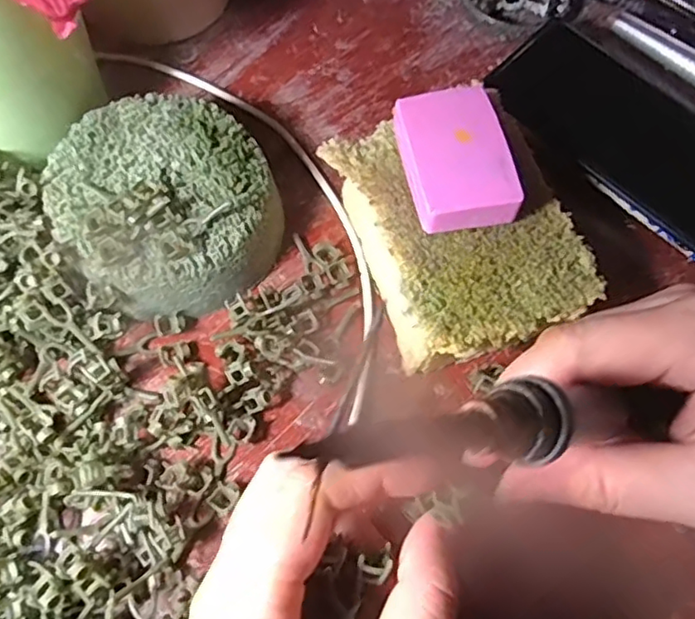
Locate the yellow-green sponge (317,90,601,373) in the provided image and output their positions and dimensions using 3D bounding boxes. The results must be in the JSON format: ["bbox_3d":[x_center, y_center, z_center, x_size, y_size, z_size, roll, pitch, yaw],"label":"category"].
[{"bbox_3d":[0.052,-0.036,0.303,0.097,0.044,0.124,-18,69,-10],"label":"yellow-green sponge"}]

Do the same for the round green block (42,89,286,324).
[{"bbox_3d":[-0.087,-0.052,0.297,0.097,0.053,0.101,1,67,-3],"label":"round green block"}]

